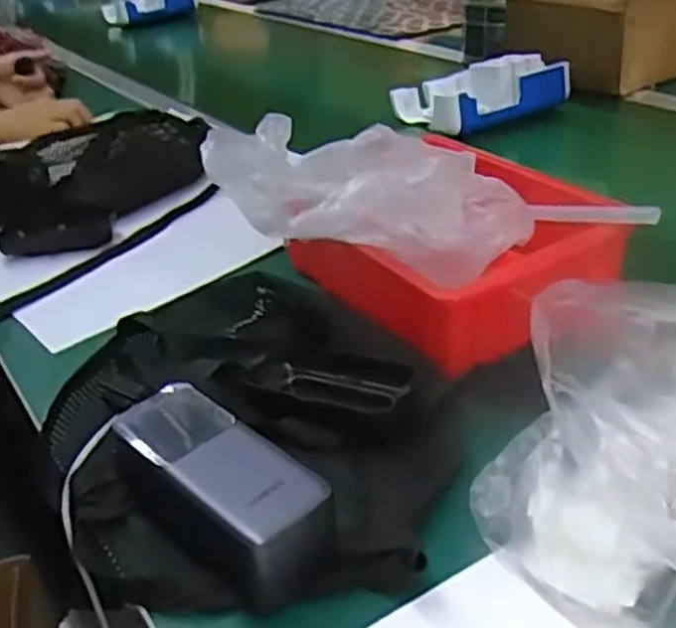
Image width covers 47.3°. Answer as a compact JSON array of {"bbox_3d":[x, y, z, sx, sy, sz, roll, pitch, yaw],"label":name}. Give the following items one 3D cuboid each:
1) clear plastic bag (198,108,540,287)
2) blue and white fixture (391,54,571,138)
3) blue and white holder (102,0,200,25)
[{"bbox_3d":[0.025,-0.077,0.494,0.214,0.061,0.090,11,30,-10],"label":"clear plastic bag"},{"bbox_3d":[0.174,-0.269,0.951,0.173,0.057,0.144,-25,36,-27],"label":"blue and white fixture"},{"bbox_3d":[-0.396,-0.654,1.652,0.072,0.071,0.208,19,40,34],"label":"blue and white holder"}]

